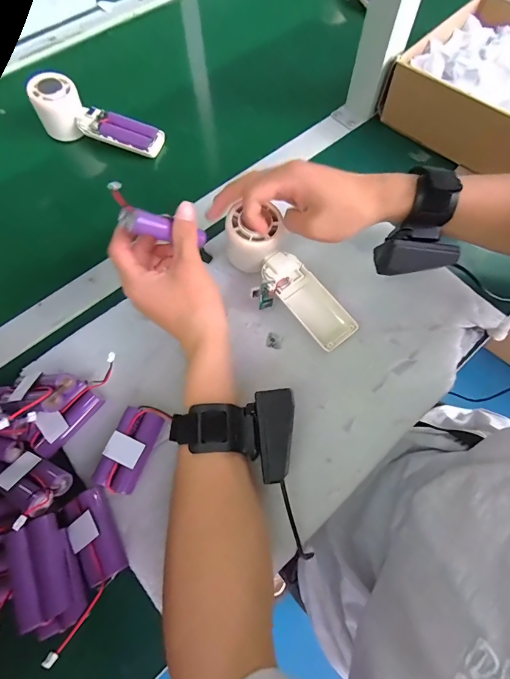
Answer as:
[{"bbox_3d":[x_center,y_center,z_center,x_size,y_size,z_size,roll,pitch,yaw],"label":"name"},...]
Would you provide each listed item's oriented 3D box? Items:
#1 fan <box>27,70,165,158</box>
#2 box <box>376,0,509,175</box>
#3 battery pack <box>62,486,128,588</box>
[{"bbox_3d":[-0.203,-0.282,0.449,0.163,0.055,0.046,19,63,-5],"label":"fan"},{"bbox_3d":[0.302,-0.316,0.428,0.208,0.074,0.219,41,74,15],"label":"box"},{"bbox_3d":[-0.127,0.155,0.268,0.037,0.021,0.066,-33,71,-12],"label":"battery pack"}]

